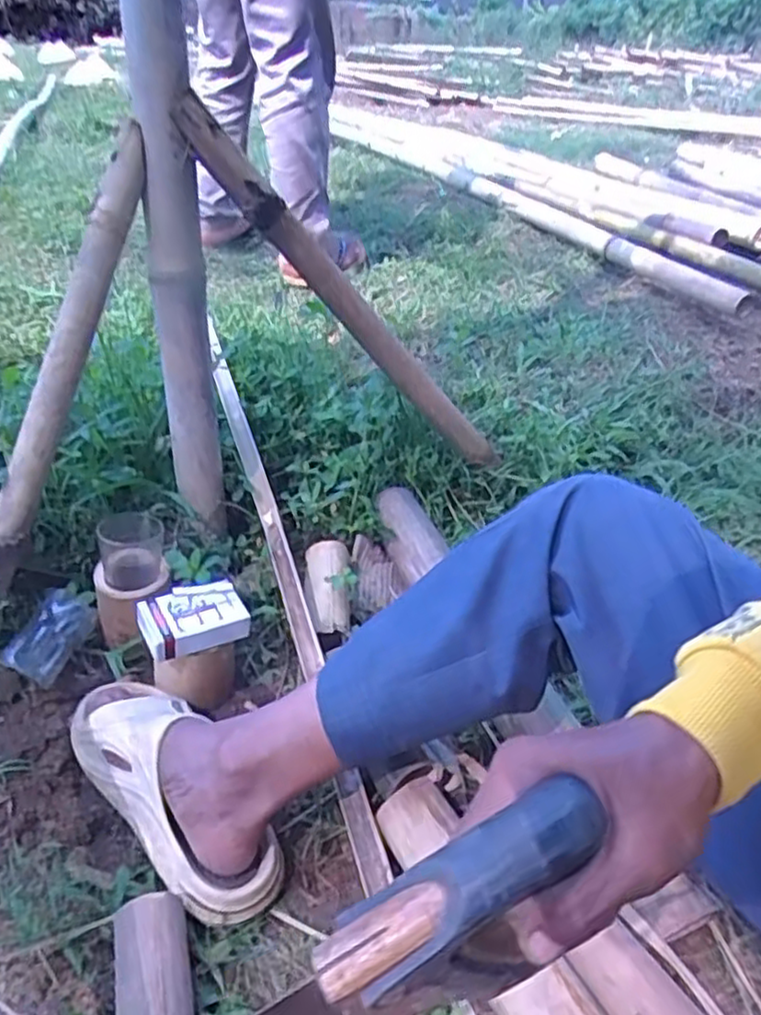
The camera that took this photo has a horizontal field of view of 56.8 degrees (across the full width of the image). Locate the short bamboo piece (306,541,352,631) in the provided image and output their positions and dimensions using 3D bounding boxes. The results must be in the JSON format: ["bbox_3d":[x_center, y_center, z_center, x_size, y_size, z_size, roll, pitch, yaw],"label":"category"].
[{"bbox_3d":[-0.062,0.099,0.859,0.058,0.054,0.144,-3,34,-10],"label":"short bamboo piece"}]

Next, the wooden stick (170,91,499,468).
[{"bbox_3d":[-0.001,-0.216,0.919,0.033,0.753,0.046,35,89,37],"label":"wooden stick"}]

